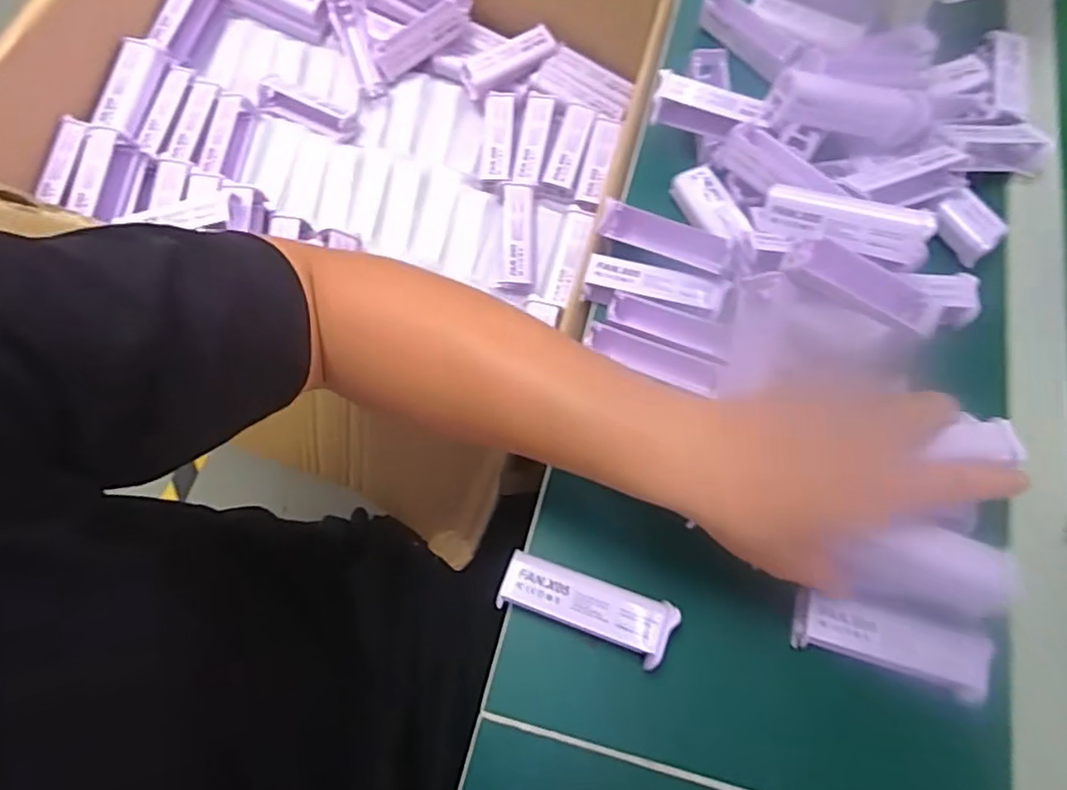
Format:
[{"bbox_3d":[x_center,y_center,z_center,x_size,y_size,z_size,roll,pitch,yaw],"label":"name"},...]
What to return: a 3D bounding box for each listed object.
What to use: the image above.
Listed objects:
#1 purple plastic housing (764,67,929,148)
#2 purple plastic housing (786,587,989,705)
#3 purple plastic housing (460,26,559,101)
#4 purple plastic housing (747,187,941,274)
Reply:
[{"bbox_3d":[0.236,-0.211,0.478,0.125,0.026,0.034,3,69,-14],"label":"purple plastic housing"},{"bbox_3d":[0.204,0.143,0.371,0.100,0.023,0.034,17,70,6],"label":"purple plastic housing"},{"bbox_3d":[-0.025,-0.338,0.656,0.103,0.022,0.034,-30,73,-11],"label":"purple plastic housing"},{"bbox_3d":[0.205,-0.114,0.426,0.102,0.031,0.025,20,26,21],"label":"purple plastic housing"}]

